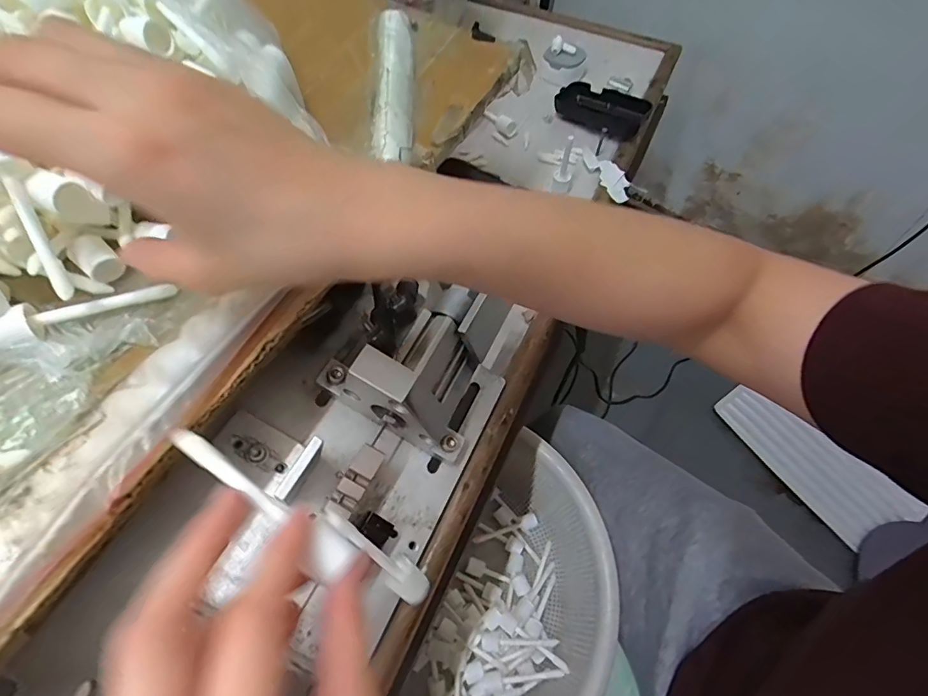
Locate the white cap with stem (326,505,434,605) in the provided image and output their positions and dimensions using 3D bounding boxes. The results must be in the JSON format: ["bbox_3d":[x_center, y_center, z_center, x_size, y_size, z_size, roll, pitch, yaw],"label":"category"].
[{"bbox_3d":[-0.051,0.119,0.268,0.018,0.086,0.019,-46,29,-25],"label":"white cap with stem"}]

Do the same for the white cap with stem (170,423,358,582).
[{"bbox_3d":[-0.078,0.057,0.174,0.085,0.015,0.015,34,63,8],"label":"white cap with stem"}]

